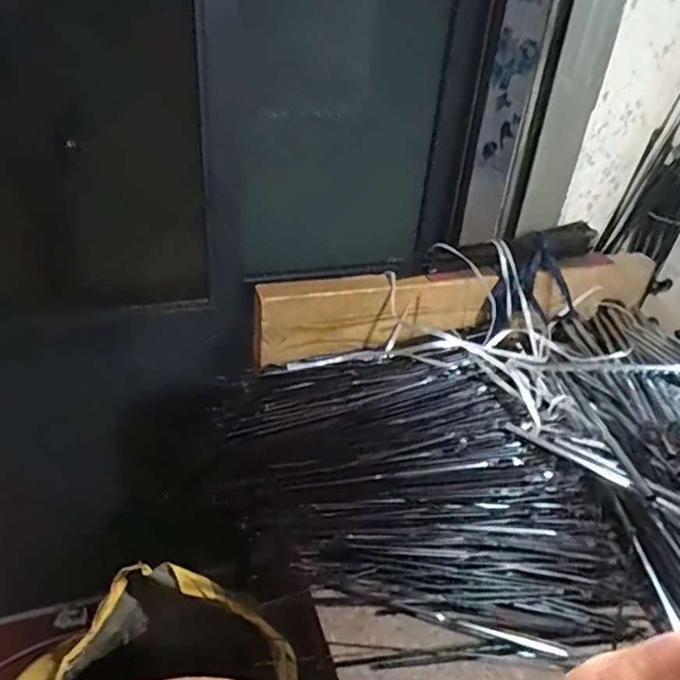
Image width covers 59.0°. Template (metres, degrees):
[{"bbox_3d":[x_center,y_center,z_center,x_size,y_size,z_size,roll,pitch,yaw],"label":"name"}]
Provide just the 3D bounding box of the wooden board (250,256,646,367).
[{"bbox_3d":[0.171,-0.049,0.787,0.571,0.081,0.054,-4,33,-18],"label":"wooden board"}]

